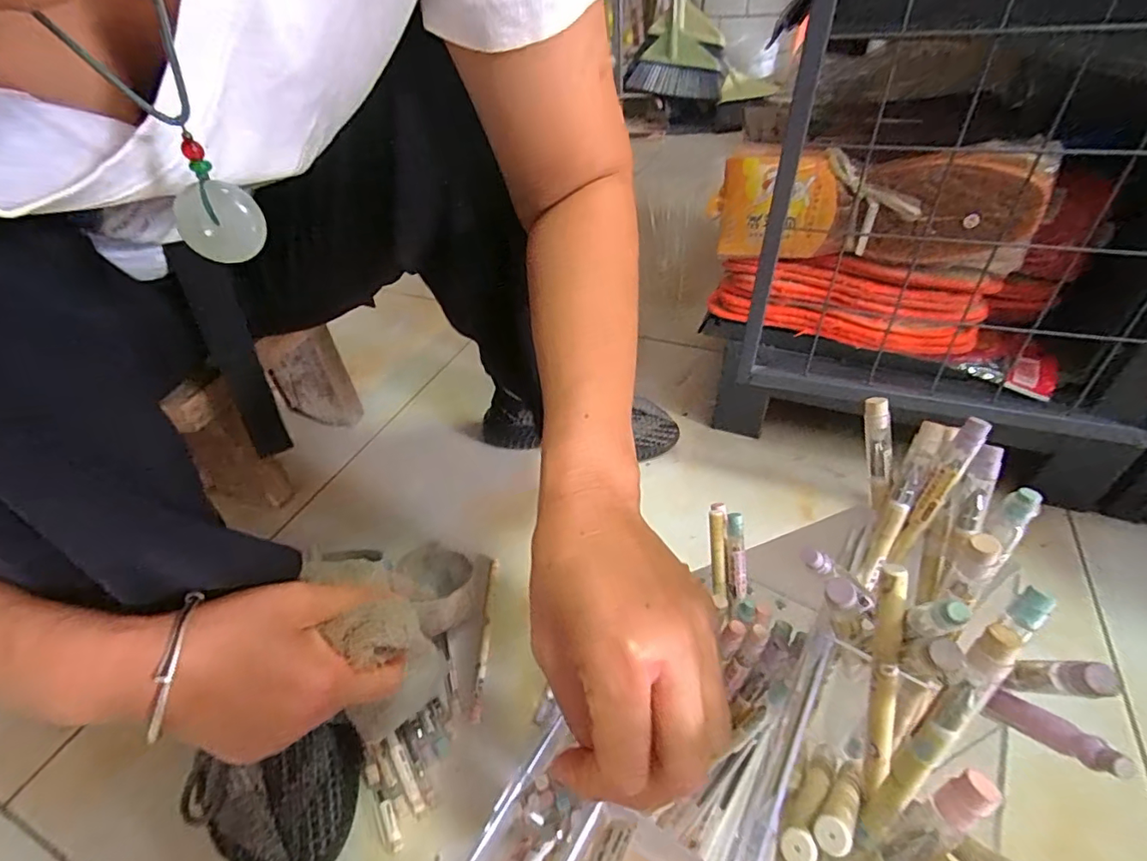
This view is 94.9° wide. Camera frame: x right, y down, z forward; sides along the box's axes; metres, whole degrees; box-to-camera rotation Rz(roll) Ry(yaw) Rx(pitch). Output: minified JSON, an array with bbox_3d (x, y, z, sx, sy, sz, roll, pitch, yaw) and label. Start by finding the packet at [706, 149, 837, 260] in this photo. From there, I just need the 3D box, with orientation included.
[{"bbox_3d":[0.186,-0.210,0.502,0.113,0.085,0.041,11,44,16],"label":"packet"}]

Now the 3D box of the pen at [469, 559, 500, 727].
[{"bbox_3d":[-0.082,0.187,0.493,0.011,0.004,0.156,-2,41,2],"label":"pen"}]

